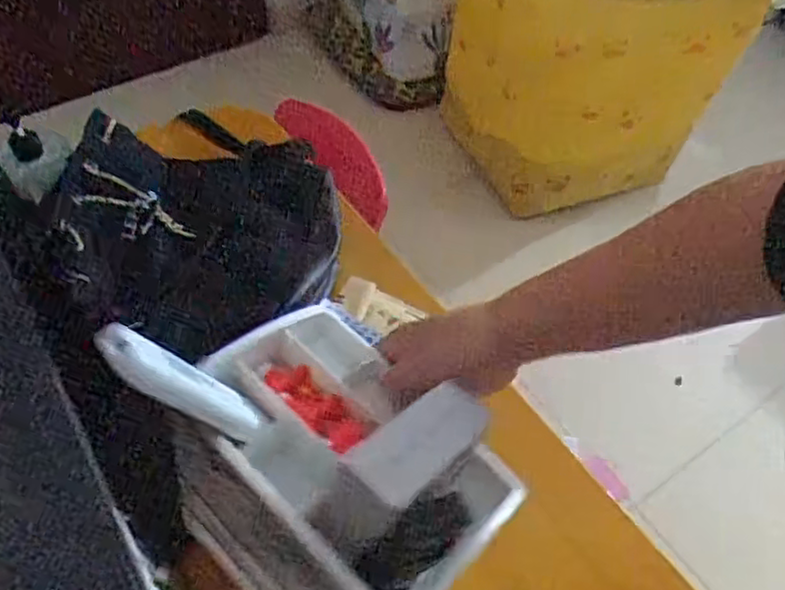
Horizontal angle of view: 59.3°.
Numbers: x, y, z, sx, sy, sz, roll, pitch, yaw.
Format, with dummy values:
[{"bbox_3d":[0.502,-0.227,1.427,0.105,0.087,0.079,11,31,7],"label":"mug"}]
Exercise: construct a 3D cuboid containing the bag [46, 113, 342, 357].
[{"bbox_3d":[-0.209,-0.077,0.779,0.290,0.116,0.280,-2,53,-4],"label":"bag"}]

